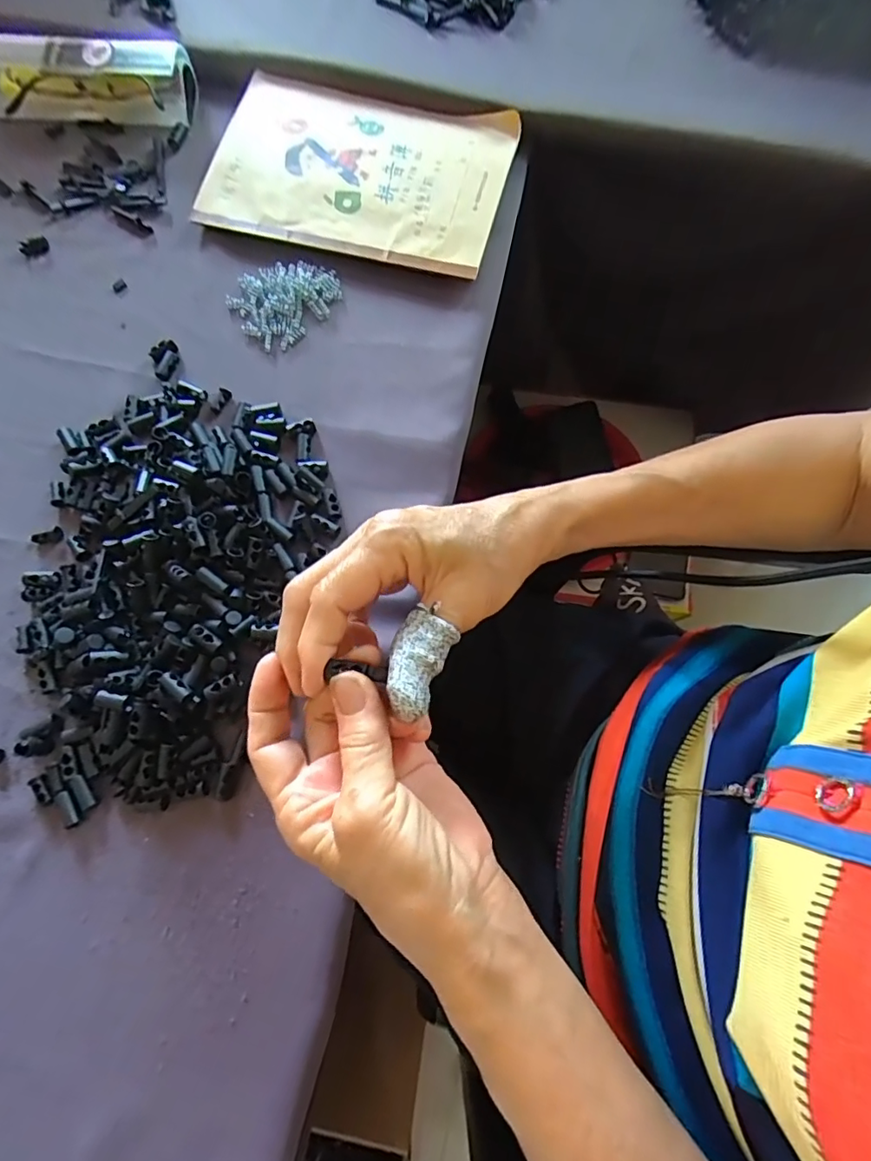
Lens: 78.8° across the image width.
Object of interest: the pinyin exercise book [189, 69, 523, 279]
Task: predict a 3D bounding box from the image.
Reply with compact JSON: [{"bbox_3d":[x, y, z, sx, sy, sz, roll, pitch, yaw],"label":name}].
[{"bbox_3d":[-0.055,-0.293,0.380,0.204,0.014,0.139,14,76,6],"label":"pinyin exercise book"}]

